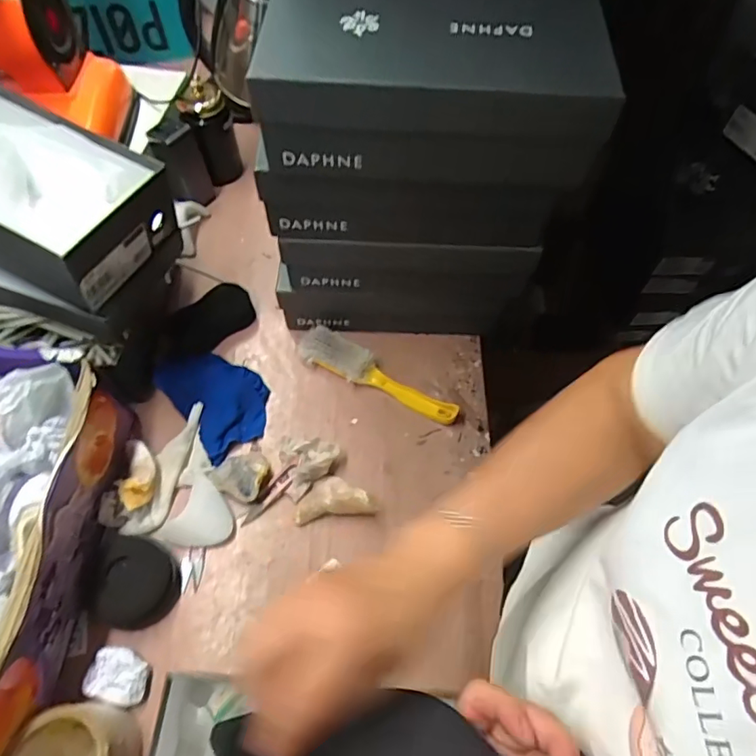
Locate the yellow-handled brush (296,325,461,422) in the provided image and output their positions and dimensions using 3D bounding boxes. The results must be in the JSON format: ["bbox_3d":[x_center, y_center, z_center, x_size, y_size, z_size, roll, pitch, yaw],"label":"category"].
[{"bbox_3d":[0.002,-0.005,0.695,0.229,0.040,0.047,25,64,11],"label":"yellow-handled brush"}]

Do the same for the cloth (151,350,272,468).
[{"bbox_3d":[-0.207,0.023,0.684,0.108,0.030,0.145,-36,80,-27],"label":"cloth"}]

